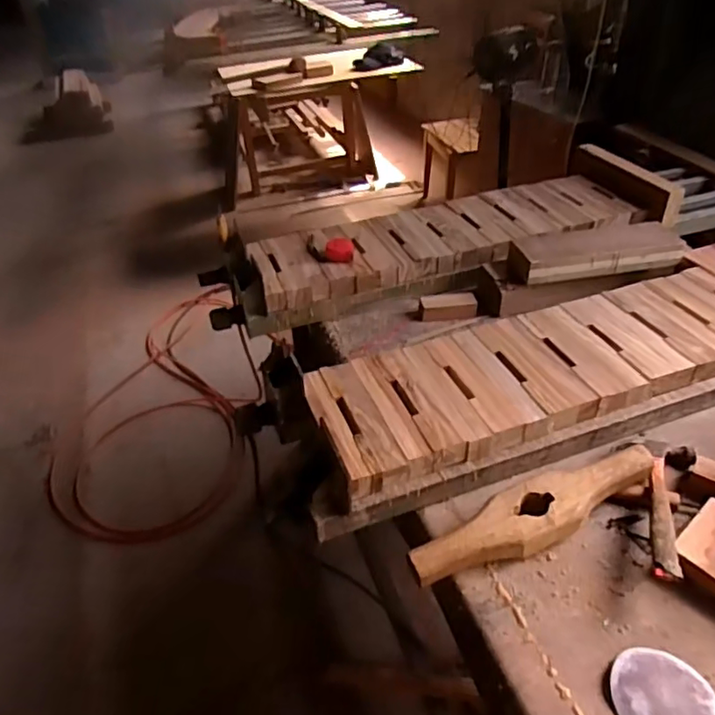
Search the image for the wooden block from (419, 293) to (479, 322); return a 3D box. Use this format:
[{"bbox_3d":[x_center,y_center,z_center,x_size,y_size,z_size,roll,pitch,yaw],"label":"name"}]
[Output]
[{"bbox_3d":[0.198,-0.113,1.300,0.128,0.042,0.053,-7,38,-5],"label":"wooden block"}]

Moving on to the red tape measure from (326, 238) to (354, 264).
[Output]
[{"bbox_3d":[-0.040,-0.240,1.339,0.063,0.035,0.065,-2,38,0],"label":"red tape measure"}]

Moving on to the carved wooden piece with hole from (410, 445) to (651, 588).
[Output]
[{"bbox_3d":[0.256,0.221,0.859,0.391,0.071,0.090,-18,40,-19],"label":"carved wooden piece with hole"}]

